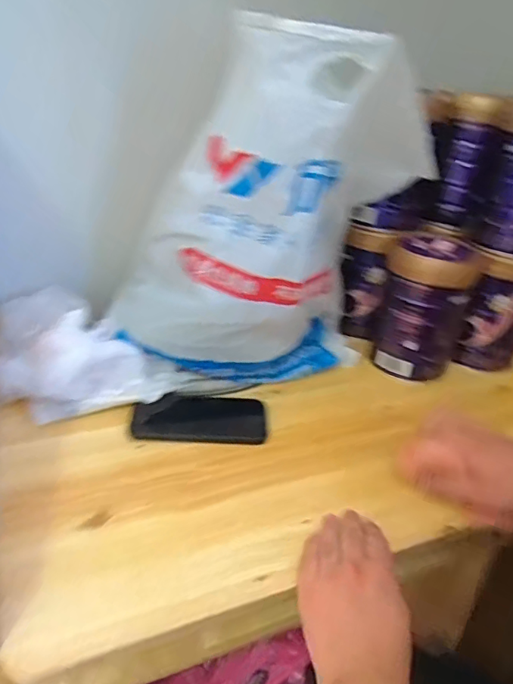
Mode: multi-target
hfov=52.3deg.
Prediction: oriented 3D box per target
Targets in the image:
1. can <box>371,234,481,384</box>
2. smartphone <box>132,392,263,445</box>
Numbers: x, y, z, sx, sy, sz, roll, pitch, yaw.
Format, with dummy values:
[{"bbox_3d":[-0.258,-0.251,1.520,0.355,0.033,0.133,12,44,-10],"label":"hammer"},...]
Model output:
[{"bbox_3d":[0.258,-0.057,0.805,0.120,0.175,0.143,17,37,20],"label":"can"},{"bbox_3d":[-0.070,0.097,0.671,0.167,0.015,0.089,4,30,-9],"label":"smartphone"}]

